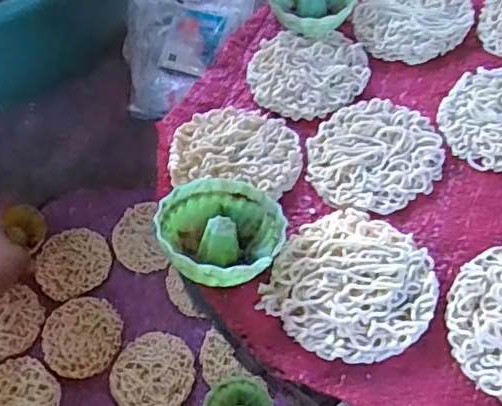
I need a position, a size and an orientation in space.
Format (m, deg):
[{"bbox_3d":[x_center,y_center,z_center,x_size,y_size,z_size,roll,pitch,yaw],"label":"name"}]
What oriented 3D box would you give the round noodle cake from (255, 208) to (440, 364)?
[{"bbox_3d":[0.048,0.037,0.267,0.072,0.013,0.072,0,60,0],"label":"round noodle cake"}]

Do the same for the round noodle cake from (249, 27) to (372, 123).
[{"bbox_3d":[0.036,-0.084,0.362,0.072,0.008,0.072,0,60,0],"label":"round noodle cake"}]

